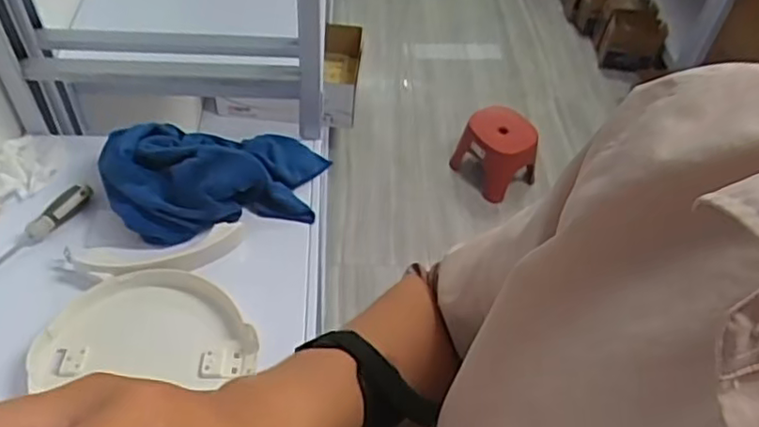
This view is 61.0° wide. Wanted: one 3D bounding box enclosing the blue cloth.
[{"bbox_3d":[-0.204,-0.045,0.804,0.269,0.064,0.145,-1,50,-6],"label":"blue cloth"}]

